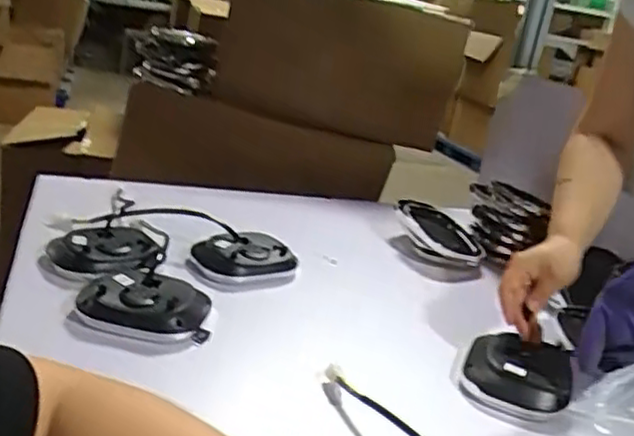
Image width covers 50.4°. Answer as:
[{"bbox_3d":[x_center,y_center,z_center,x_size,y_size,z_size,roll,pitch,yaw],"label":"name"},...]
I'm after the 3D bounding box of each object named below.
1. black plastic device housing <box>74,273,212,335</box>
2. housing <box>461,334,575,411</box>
[{"bbox_3d":[-0.195,0.096,0.764,0.138,0.039,0.108,12,19,9],"label":"black plastic device housing"},{"bbox_3d":[0.225,0.171,0.754,0.116,0.047,0.103,17,20,22],"label":"housing"}]

